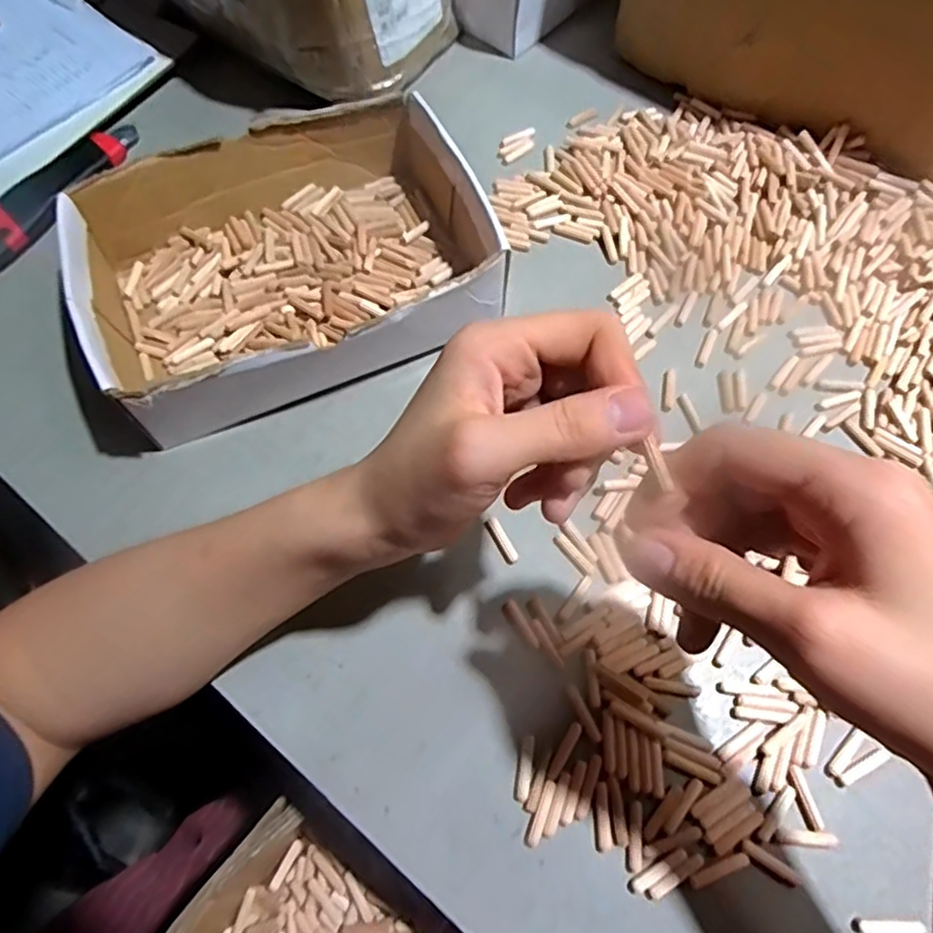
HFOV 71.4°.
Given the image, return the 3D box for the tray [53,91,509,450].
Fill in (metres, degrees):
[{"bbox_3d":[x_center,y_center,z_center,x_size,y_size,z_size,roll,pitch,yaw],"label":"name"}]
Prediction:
[{"bbox_3d":[-0.114,-0.132,0.416,0.239,0.072,0.182,-20,67,-9],"label":"tray"}]

